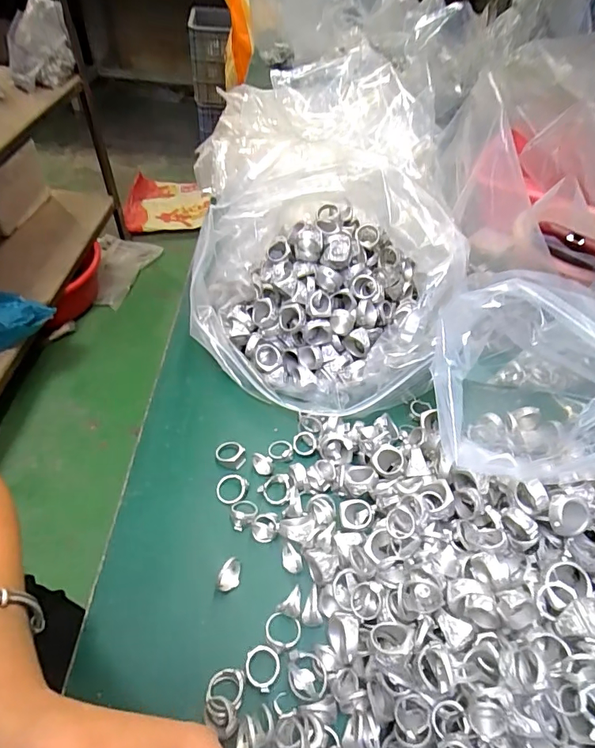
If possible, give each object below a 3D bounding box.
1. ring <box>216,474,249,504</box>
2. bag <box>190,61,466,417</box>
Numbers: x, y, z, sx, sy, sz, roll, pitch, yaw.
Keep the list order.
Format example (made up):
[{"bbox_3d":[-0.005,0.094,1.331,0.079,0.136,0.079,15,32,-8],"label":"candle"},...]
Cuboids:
[{"bbox_3d":[-0.053,0.092,0.366,0.025,0.008,0.025,2,49,-2],"label":"ring"},{"bbox_3d":[0.023,-0.098,0.436,0.233,0.172,0.222,14,50,7],"label":"bag"}]

